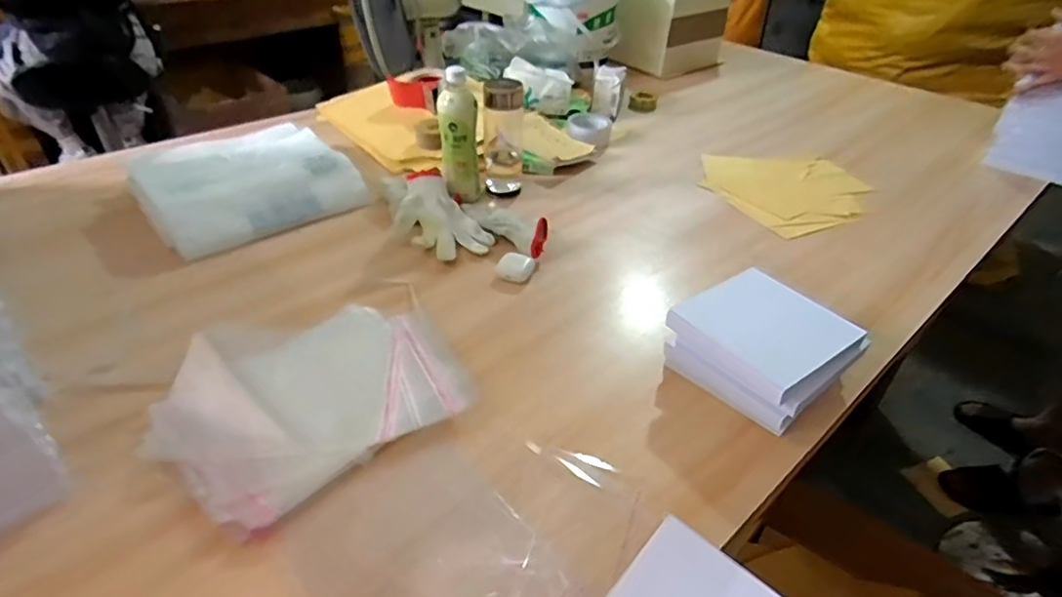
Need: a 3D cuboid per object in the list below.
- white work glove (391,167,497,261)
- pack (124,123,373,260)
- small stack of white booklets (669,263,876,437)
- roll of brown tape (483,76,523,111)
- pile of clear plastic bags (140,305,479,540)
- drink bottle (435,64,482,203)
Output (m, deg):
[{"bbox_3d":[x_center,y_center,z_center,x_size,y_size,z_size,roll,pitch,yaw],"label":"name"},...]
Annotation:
[{"bbox_3d":[-0.152,-0.129,0.894,0.123,0.047,0.189,-23,46,-29],"label":"white work glove"},{"bbox_3d":[-0.478,-0.204,0.960,0.304,0.047,0.314,-29,49,-33],"label":"pack"},{"bbox_3d":[0.256,0.058,0.645,0.140,0.093,0.153,-26,48,-32],"label":"small stack of white booklets"},{"bbox_3d":[-0.045,-0.337,0.947,0.063,0.034,0.054,1,38,-3],"label":"roll of brown tape"},{"bbox_3d":[-0.240,0.088,0.631,0.296,0.029,0.268,-28,49,-33],"label":"pile of clear plastic bags"},{"bbox_3d":[-0.116,-0.265,0.937,0.070,0.199,0.056,-2,40,-7],"label":"drink bottle"}]

